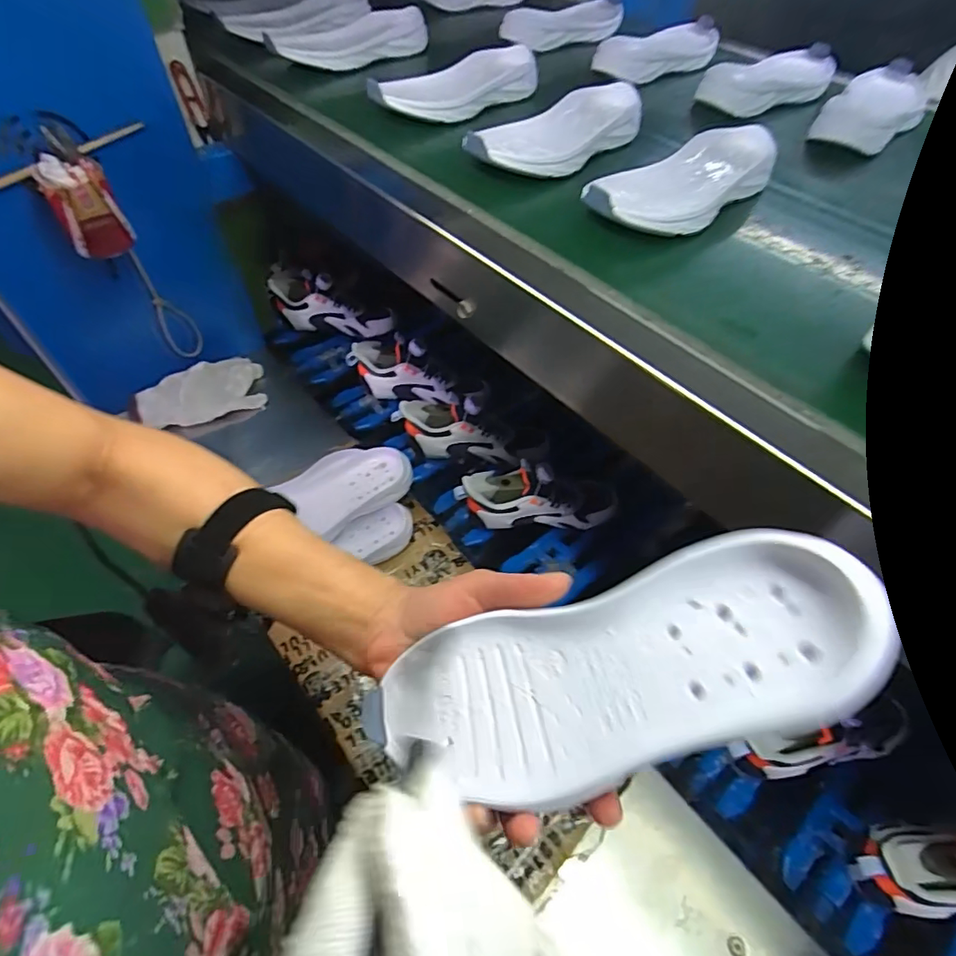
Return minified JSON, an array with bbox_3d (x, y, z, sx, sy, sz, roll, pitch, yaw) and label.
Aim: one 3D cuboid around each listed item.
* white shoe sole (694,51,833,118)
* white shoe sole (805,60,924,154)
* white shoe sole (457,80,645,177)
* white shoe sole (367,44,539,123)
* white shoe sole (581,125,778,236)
[{"bbox_3d":[0.354,-0.479,0.640,0.206,0.027,0.084,-31,63,-24],"label":"white shoe sole"},{"bbox_3d":[0.461,-0.429,0.607,0.087,0.036,0.229,33,59,18],"label":"white shoe sole"},{"bbox_3d":[0.086,-0.350,0.532,0.084,0.031,0.216,40,61,22],"label":"white shoe sole"},{"bbox_3d":[-0.018,-0.442,0.603,0.206,0.039,0.078,-32,63,-24],"label":"white shoe sole"},{"bbox_3d":[0.185,-0.266,0.478,0.093,0.041,0.217,40,61,22],"label":"white shoe sole"}]

